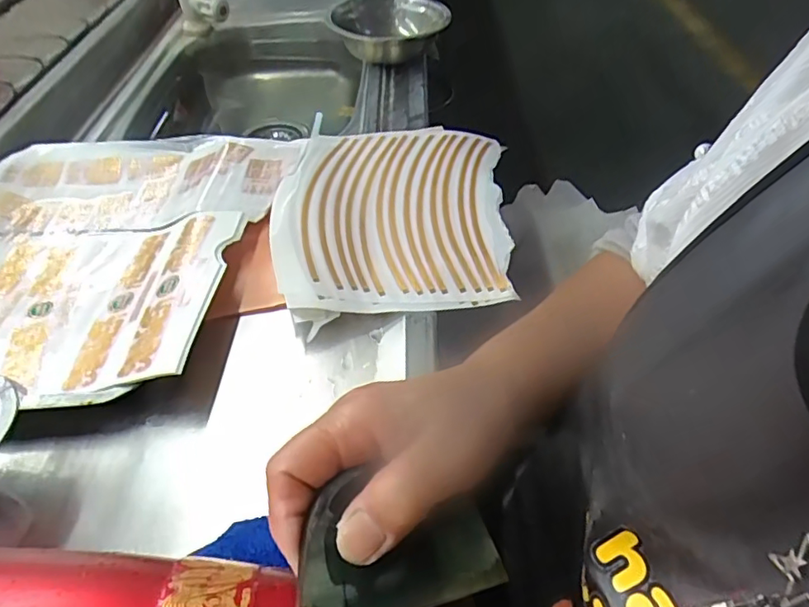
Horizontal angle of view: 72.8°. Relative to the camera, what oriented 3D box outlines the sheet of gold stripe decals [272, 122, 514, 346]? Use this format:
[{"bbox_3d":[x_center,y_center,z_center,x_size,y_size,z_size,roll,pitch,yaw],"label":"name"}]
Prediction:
[{"bbox_3d":[-0.014,-0.092,0.513,0.209,0.020,0.270,2,46,2],"label":"sheet of gold stripe decals"}]

